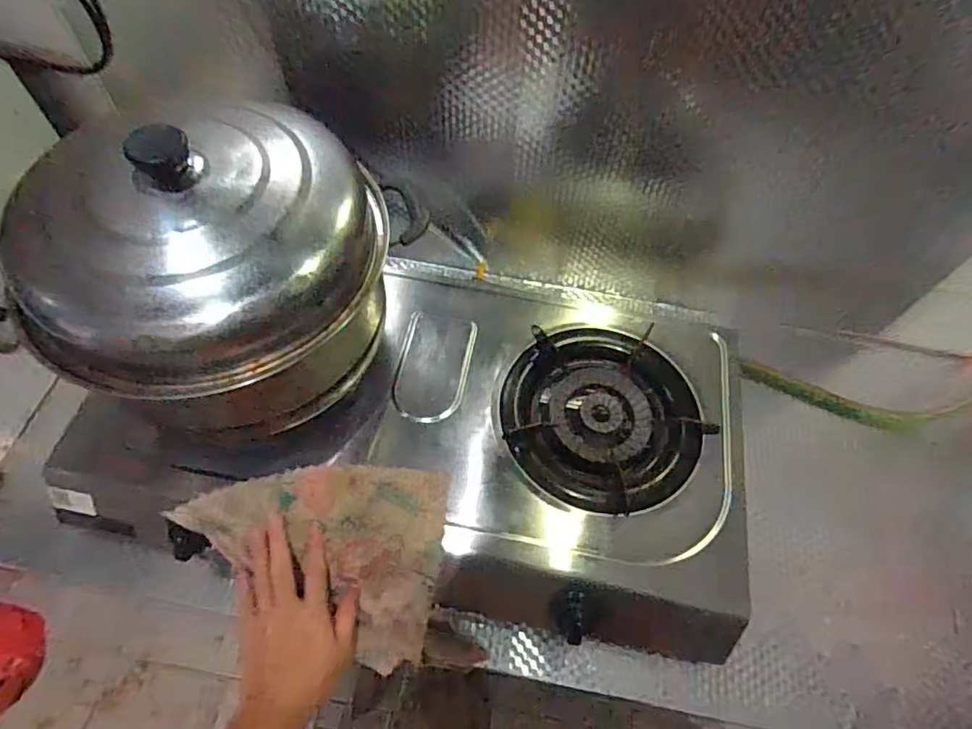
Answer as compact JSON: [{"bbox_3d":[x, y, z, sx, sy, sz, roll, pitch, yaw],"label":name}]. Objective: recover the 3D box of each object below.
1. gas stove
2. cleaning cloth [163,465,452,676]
[{"bbox_3d":[-0.055,0.061,0.637,0.681,0.103,0.386,9,60,1],"label":"gas stove"},{"bbox_3d":[-0.172,0.202,0.575,0.246,0.110,0.175,7,60,0],"label":"cleaning cloth"}]

